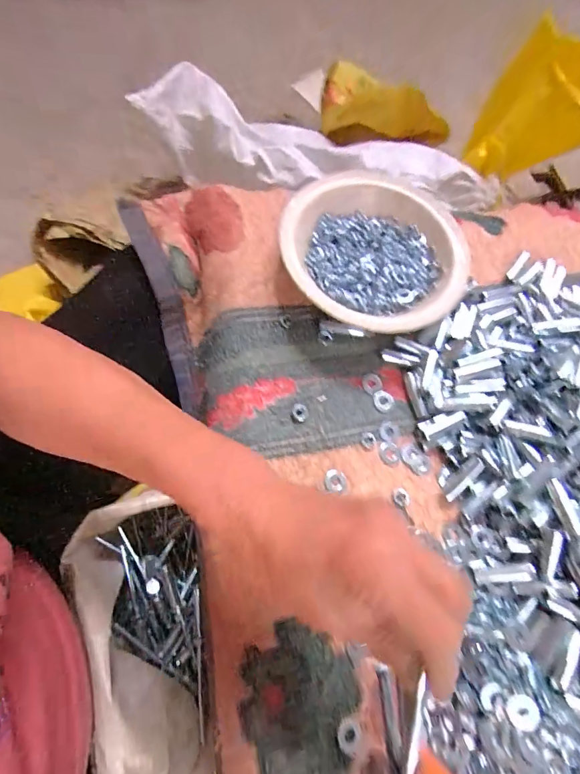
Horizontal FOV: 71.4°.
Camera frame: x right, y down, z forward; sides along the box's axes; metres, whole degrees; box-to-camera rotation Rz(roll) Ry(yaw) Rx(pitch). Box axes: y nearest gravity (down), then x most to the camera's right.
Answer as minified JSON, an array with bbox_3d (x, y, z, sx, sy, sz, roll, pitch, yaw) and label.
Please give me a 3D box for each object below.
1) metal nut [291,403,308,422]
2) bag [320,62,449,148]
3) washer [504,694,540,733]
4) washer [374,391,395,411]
[{"bbox_3d":[0.009,0.022,0.348,0.014,0.004,0.015,5,74,-19],"label":"metal nut"},{"bbox_3d":[0.240,-0.679,0.988,0.327,0.122,0.141,14,68,-1],"label":"bag"},{"bbox_3d":[0.151,0.211,0.261,0.019,0.004,0.021,-40,73,-3],"label":"washer"},{"bbox_3d":[0.086,0.012,0.367,0.018,0.004,0.019,2,68,-6],"label":"washer"}]

